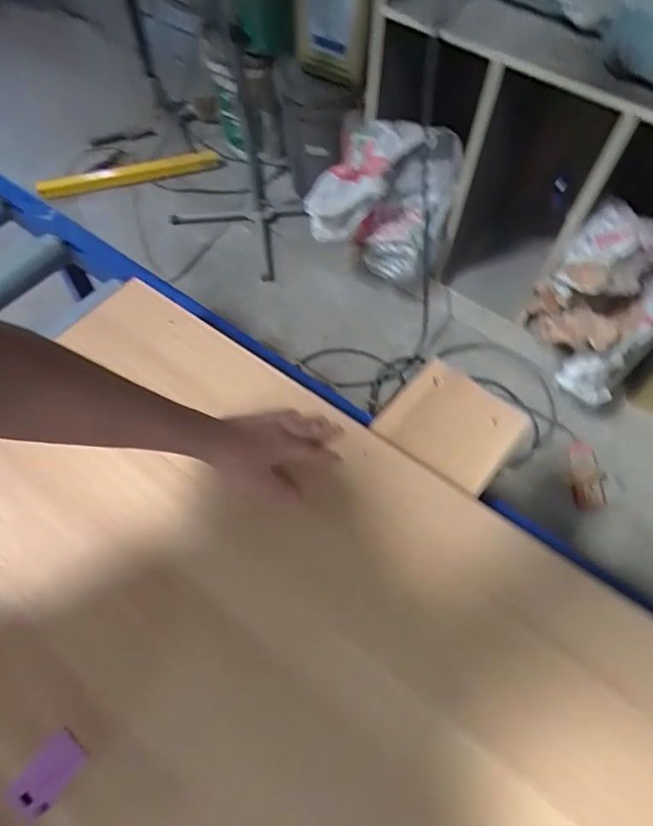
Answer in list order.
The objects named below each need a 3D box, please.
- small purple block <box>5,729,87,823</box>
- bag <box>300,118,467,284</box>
[{"bbox_3d":[-0.241,0.313,0.461,0.039,0.004,0.059,31,63,16],"label":"small purple block"},{"bbox_3d":[0.127,-0.539,1.369,0.352,0.332,0.217,31,64,16],"label":"bag"}]

